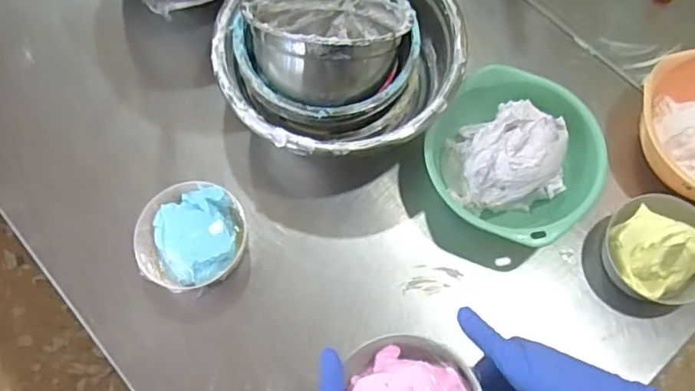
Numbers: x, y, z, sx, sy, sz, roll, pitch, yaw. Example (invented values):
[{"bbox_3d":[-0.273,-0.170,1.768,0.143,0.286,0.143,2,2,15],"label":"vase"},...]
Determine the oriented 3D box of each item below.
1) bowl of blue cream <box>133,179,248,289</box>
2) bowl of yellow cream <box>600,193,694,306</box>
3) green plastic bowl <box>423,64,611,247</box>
[{"bbox_3d":[-0.172,0.047,0.653,0.110,0.051,0.116,0,69,1],"label":"bowl of blue cream"},{"bbox_3d":[0.337,0.055,0.630,0.105,0.062,0.108,0,69,1],"label":"bowl of yellow cream"},{"bbox_3d":[0.181,-0.037,0.660,0.186,0.083,0.173,0,69,1],"label":"green plastic bowl"}]

